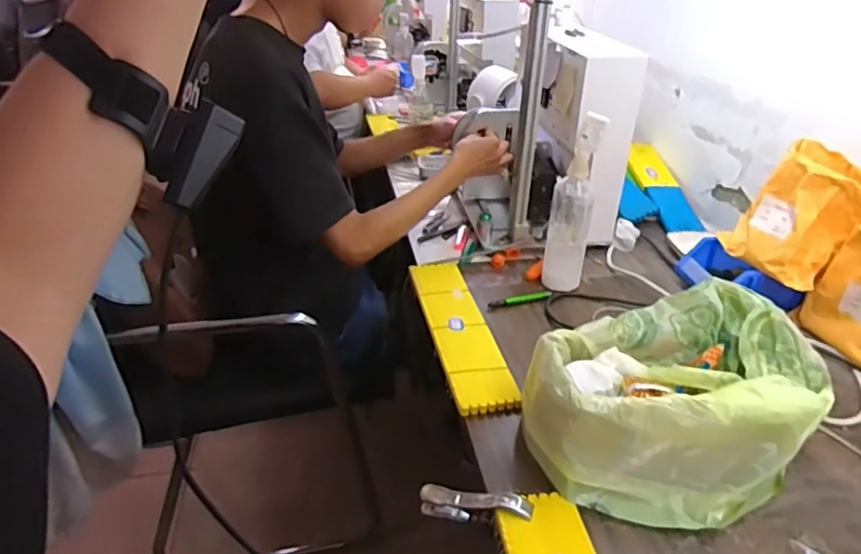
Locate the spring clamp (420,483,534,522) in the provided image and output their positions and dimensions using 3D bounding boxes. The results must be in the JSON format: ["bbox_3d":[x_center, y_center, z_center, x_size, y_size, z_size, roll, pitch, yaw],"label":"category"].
[{"bbox_3d":[0.047,0.238,0.611,0.120,0.035,0.020,-7,26,24],"label":"spring clamp"}]

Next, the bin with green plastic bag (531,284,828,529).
[{"bbox_3d":[0.265,0.135,0.646,0.302,0.127,0.222,-11,33,-21],"label":"bin with green plastic bag"}]

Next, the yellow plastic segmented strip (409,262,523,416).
[{"bbox_3d":[0.037,0.067,0.863,0.081,0.015,0.352,-4,31,-12],"label":"yellow plastic segmented strip"}]

